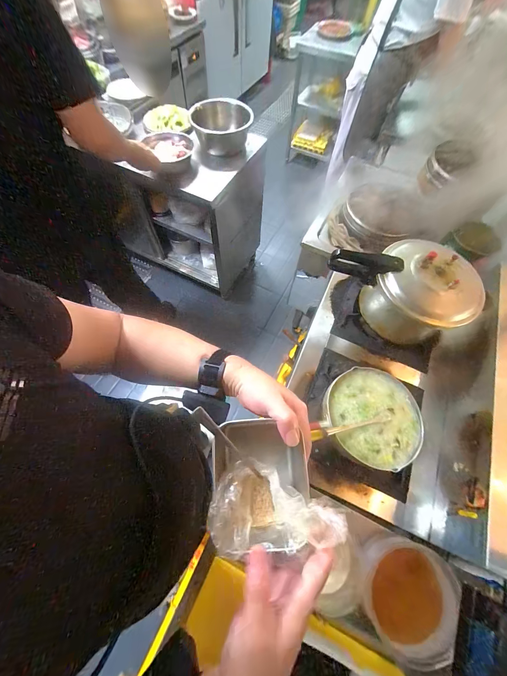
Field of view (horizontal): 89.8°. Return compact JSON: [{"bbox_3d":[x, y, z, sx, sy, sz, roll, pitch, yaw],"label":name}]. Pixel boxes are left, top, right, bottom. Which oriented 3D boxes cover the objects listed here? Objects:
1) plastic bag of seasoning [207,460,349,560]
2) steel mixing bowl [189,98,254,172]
[{"bbox_3d":[0.020,0.189,0.295,0.136,0.067,0.085,-6,66,-5],"label":"plastic bag of seasoning"},{"bbox_3d":[-0.120,-0.828,1.030,0.225,0.144,0.291,-13,67,-8],"label":"steel mixing bowl"}]

